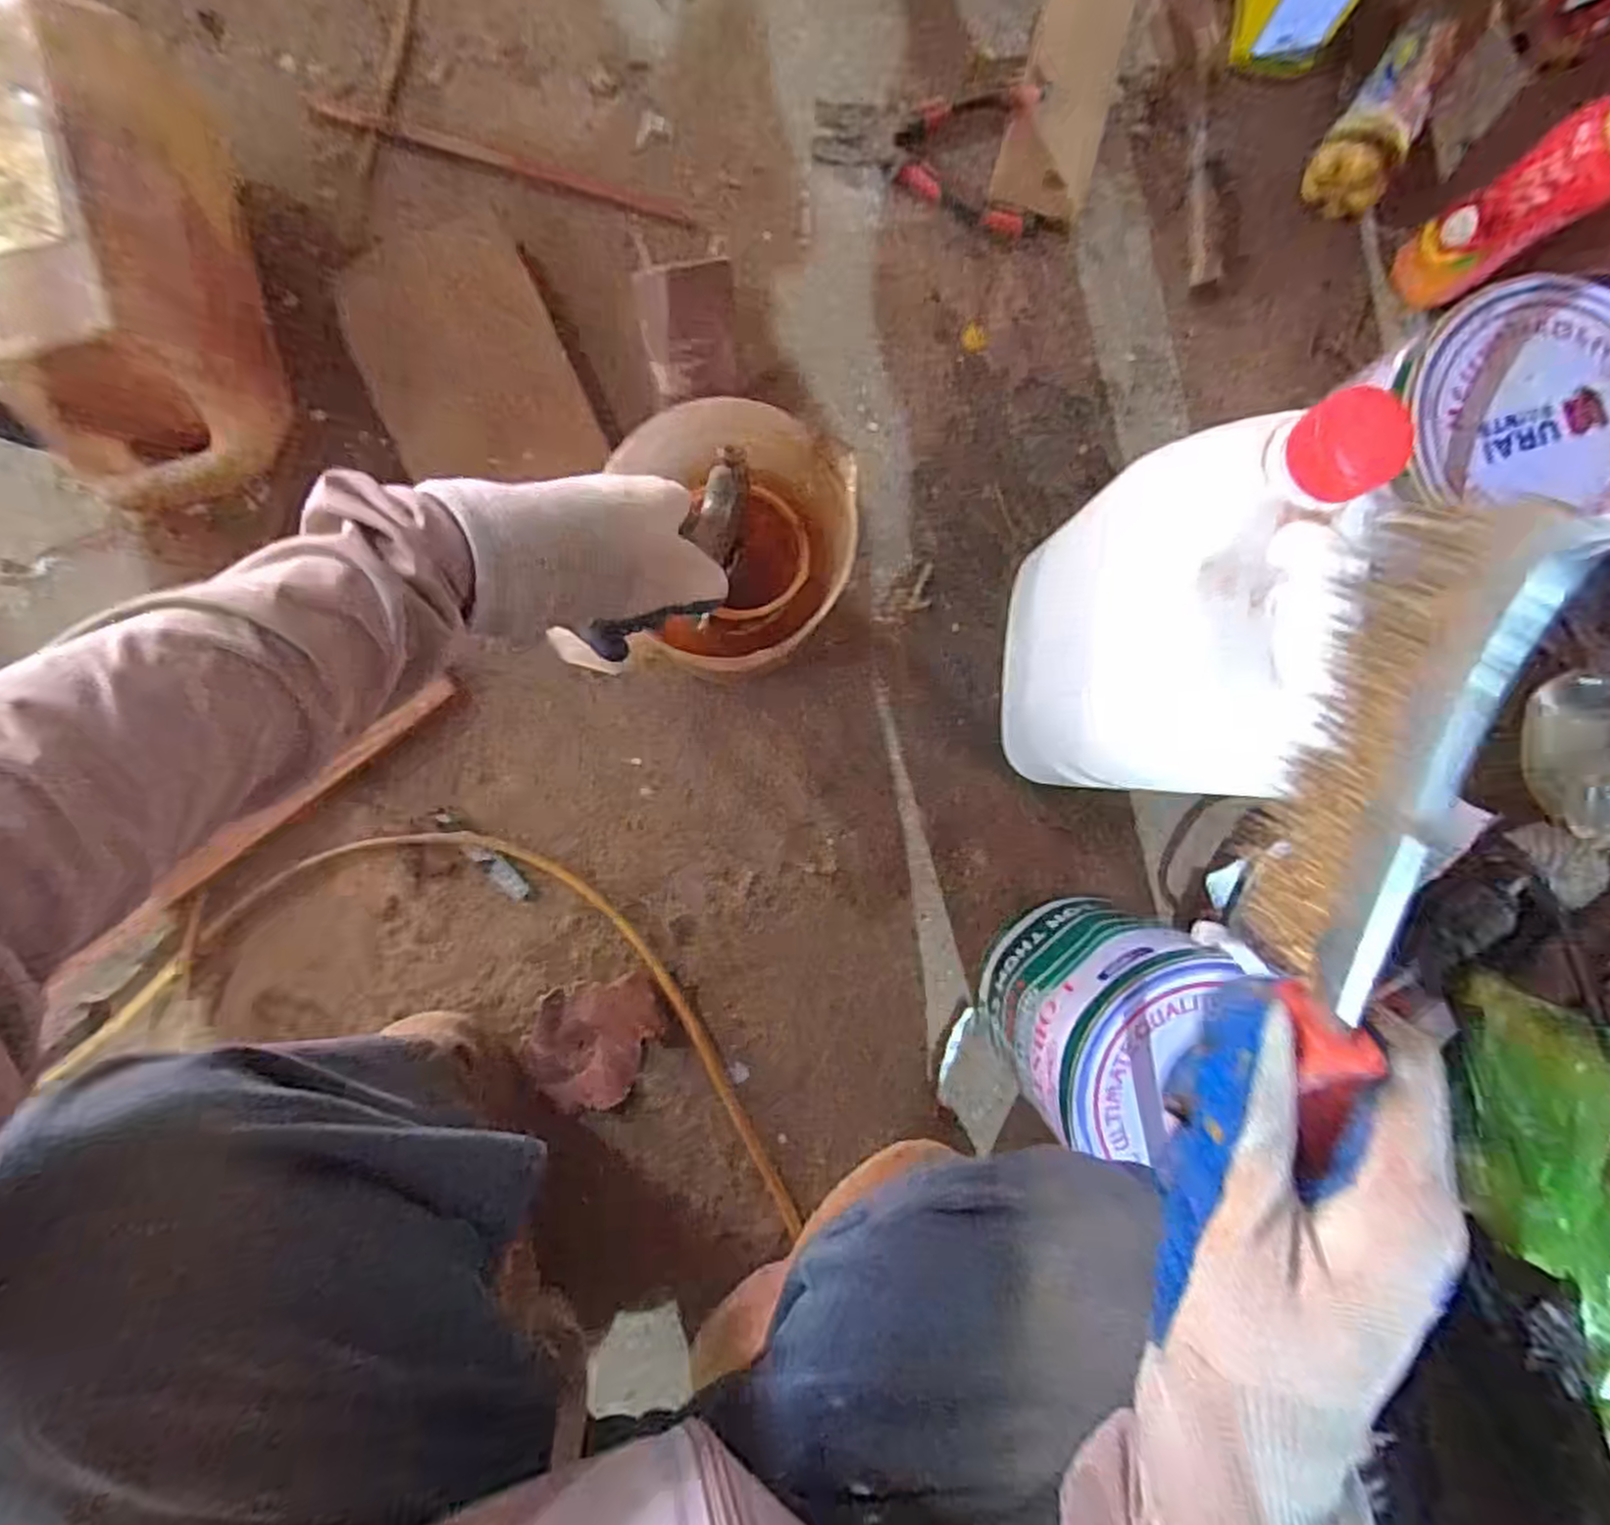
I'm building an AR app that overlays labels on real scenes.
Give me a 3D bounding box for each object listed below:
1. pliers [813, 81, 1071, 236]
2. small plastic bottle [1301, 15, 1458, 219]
[{"bbox_3d":[0.111,-0.476,0.602,0.204,0.023,0.093,16,91,-2],"label":"pliers"},{"bbox_3d":[0.438,-0.490,0.595,0.056,0.057,0.139,31,90,-2],"label":"small plastic bottle"}]

